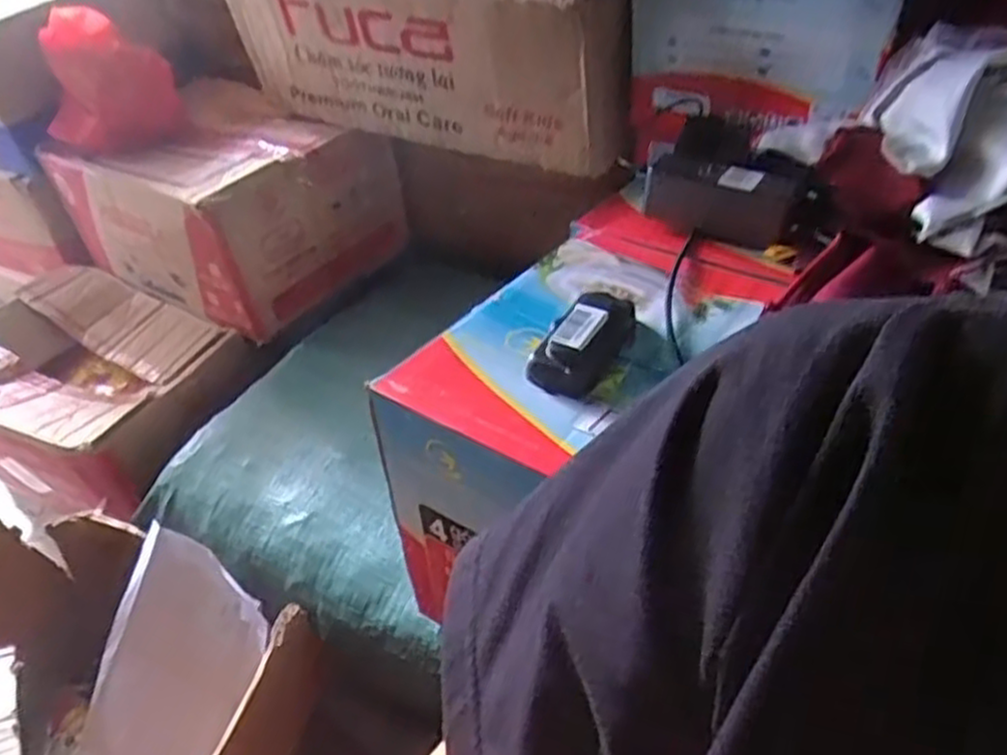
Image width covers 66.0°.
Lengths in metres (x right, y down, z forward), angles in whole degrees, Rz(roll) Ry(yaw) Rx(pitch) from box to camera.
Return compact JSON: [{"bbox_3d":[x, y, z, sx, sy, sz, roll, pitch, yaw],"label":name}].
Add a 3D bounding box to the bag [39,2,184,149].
[{"bbox_3d":[-0.626,-0.462,1.217,0.200,0.175,0.161,-23,43,-17],"label":"bag"}]

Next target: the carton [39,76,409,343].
[{"bbox_3d":[-0.461,-0.303,1.291,0.486,0.204,0.331,24,50,32],"label":"carton"}]

